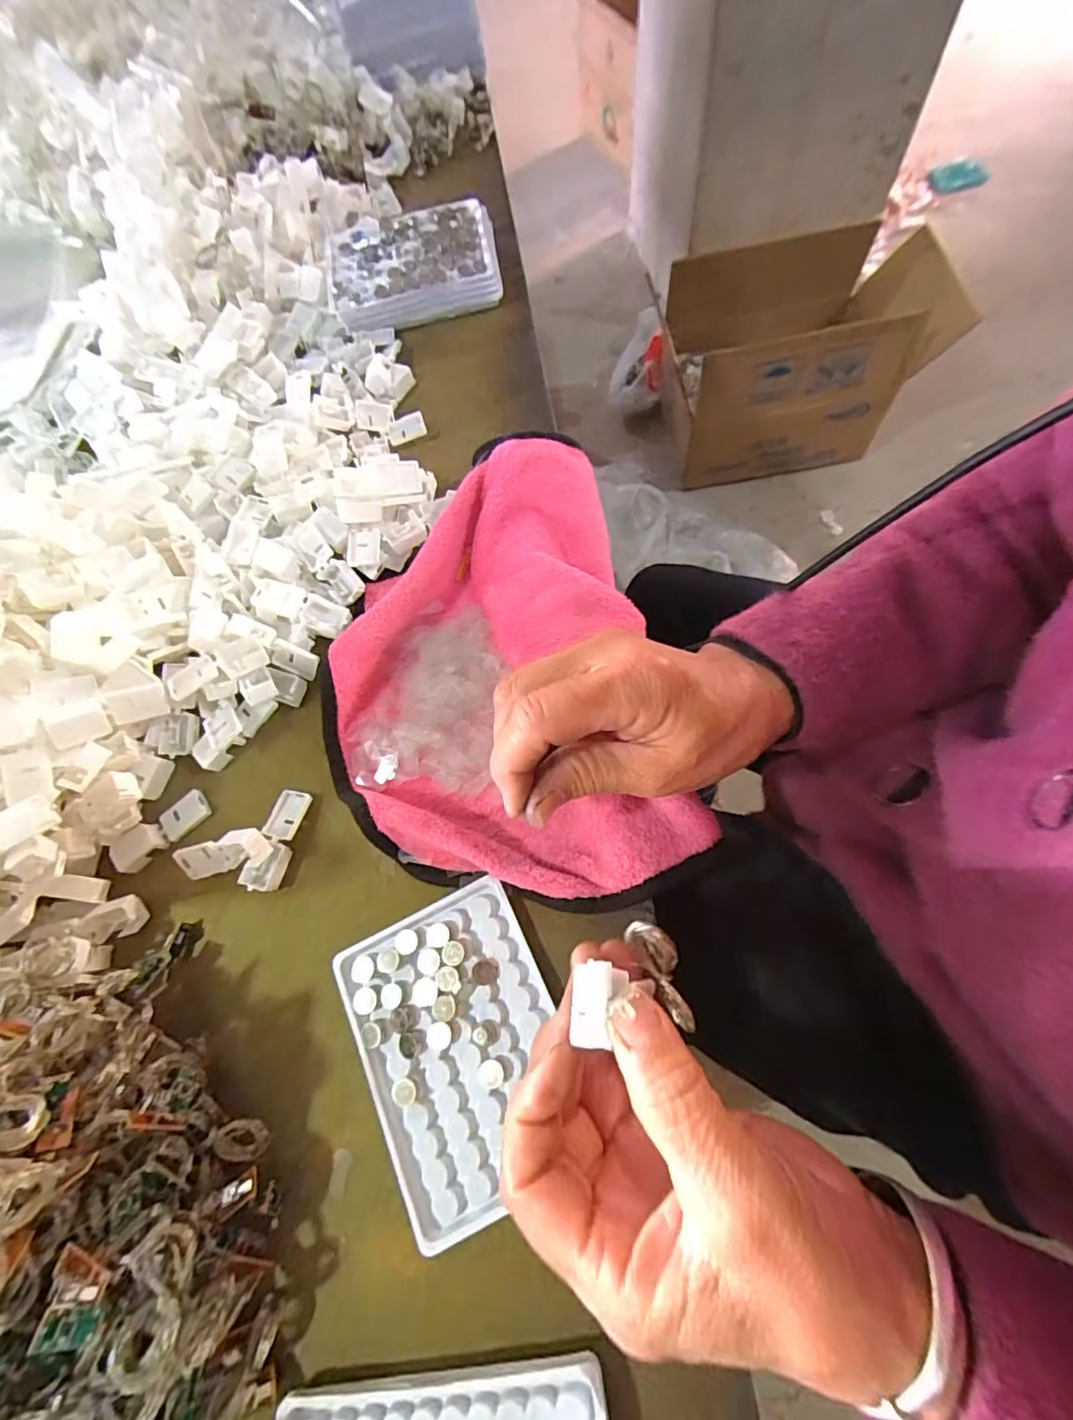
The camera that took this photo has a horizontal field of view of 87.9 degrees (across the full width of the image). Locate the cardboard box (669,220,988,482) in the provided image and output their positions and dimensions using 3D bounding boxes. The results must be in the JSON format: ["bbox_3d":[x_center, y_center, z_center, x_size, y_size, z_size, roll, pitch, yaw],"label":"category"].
[{"bbox_3d":[0.491,-0.673,1.069,0.487,0.284,0.310,-21,68,-1],"label":"cardboard box"}]

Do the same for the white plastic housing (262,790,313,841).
[{"bbox_3d":[-0.142,0.059,0.315,0.019,0.004,0.027,15,72,13],"label":"white plastic housing"}]

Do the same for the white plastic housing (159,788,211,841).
[{"bbox_3d":[-0.206,0.061,0.325,0.028,0.004,0.021,-41,70,-8],"label":"white plastic housing"}]

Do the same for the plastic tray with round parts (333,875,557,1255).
[{"bbox_3d":[-0.036,0.157,0.263,0.092,0.011,0.128,-26,68,-3],"label":"plastic tray with round parts"}]

